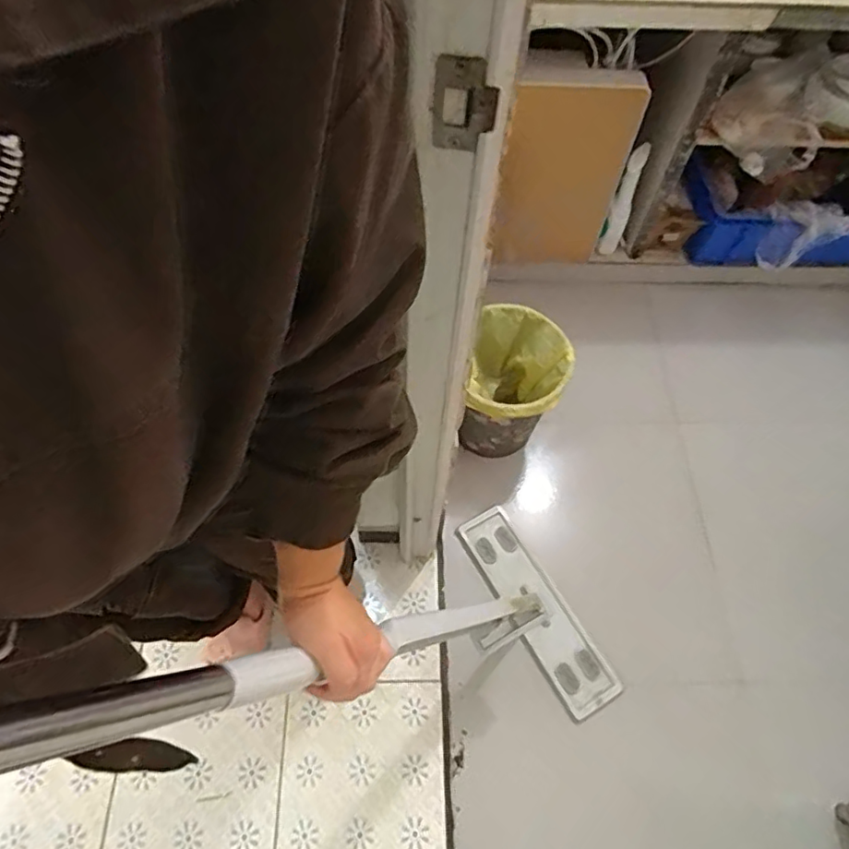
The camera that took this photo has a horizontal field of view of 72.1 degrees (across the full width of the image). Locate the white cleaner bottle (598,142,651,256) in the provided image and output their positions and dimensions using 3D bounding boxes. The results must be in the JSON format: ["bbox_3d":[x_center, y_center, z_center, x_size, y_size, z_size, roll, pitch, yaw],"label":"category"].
[{"bbox_3d":[0.474,-0.519,1.399,0.053,0.279,0.036,8,62,3],"label":"white cleaner bottle"}]

